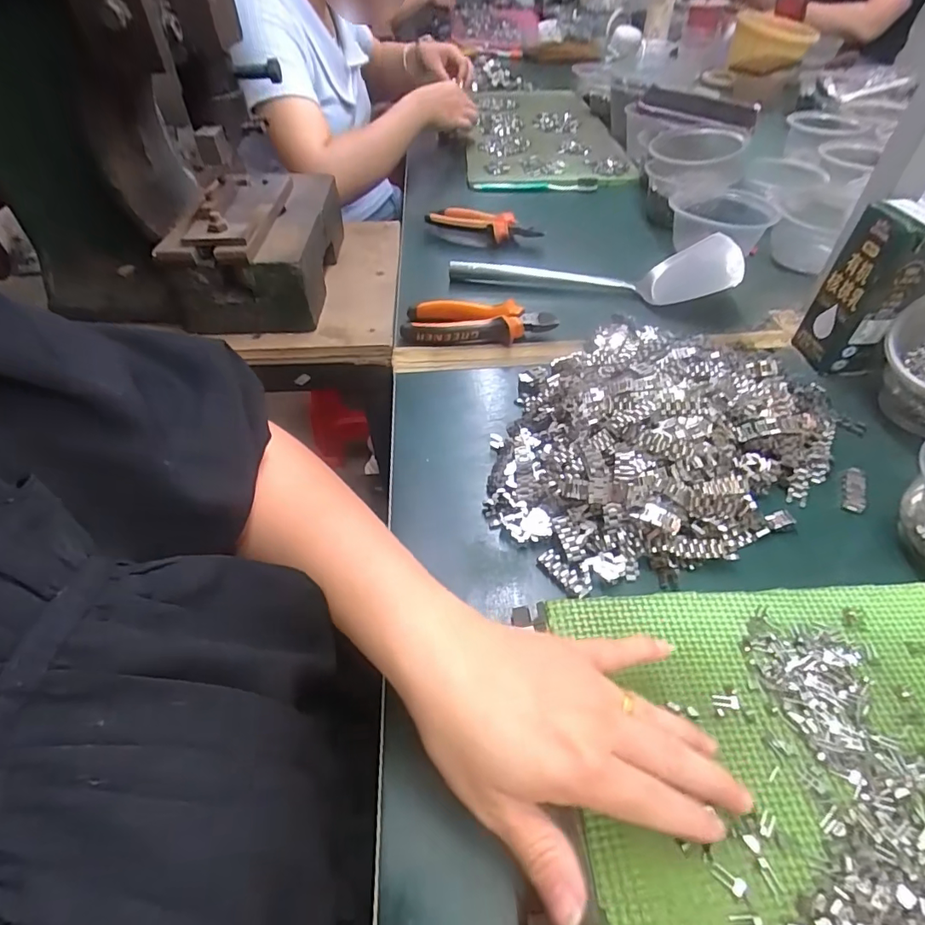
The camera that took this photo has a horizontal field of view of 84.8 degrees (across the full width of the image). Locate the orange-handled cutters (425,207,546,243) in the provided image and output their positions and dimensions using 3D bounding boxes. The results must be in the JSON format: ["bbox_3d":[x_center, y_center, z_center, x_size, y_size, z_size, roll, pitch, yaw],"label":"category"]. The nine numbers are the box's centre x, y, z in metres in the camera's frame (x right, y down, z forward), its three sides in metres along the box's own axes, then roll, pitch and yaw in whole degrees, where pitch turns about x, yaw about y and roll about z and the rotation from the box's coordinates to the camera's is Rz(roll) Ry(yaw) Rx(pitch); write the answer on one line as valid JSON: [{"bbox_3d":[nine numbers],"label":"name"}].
[{"bbox_3d":[0.027,-0.302,0.642,0.148,0.032,0.037,24,52,20],"label":"orange-handled cutters"}]

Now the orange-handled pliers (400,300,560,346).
[{"bbox_3d":[0.015,-0.136,0.498,0.147,0.033,0.051,5,48,5],"label":"orange-handled pliers"}]

